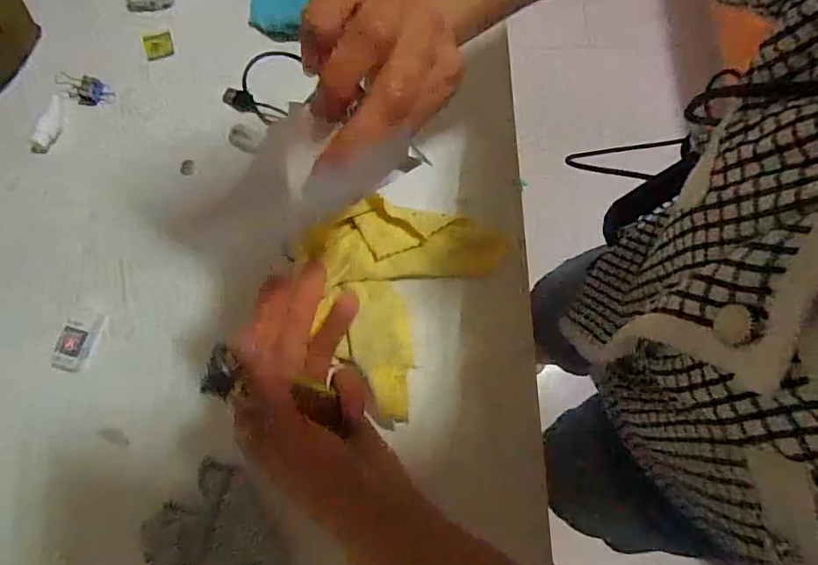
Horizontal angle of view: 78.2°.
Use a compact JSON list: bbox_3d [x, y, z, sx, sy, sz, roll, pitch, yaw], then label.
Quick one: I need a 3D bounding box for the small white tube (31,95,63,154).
[{"bbox_3d":[-0.317,-0.141,0.442,0.022,0.009,0.055,4,78,2],"label":"small white tube"}]

